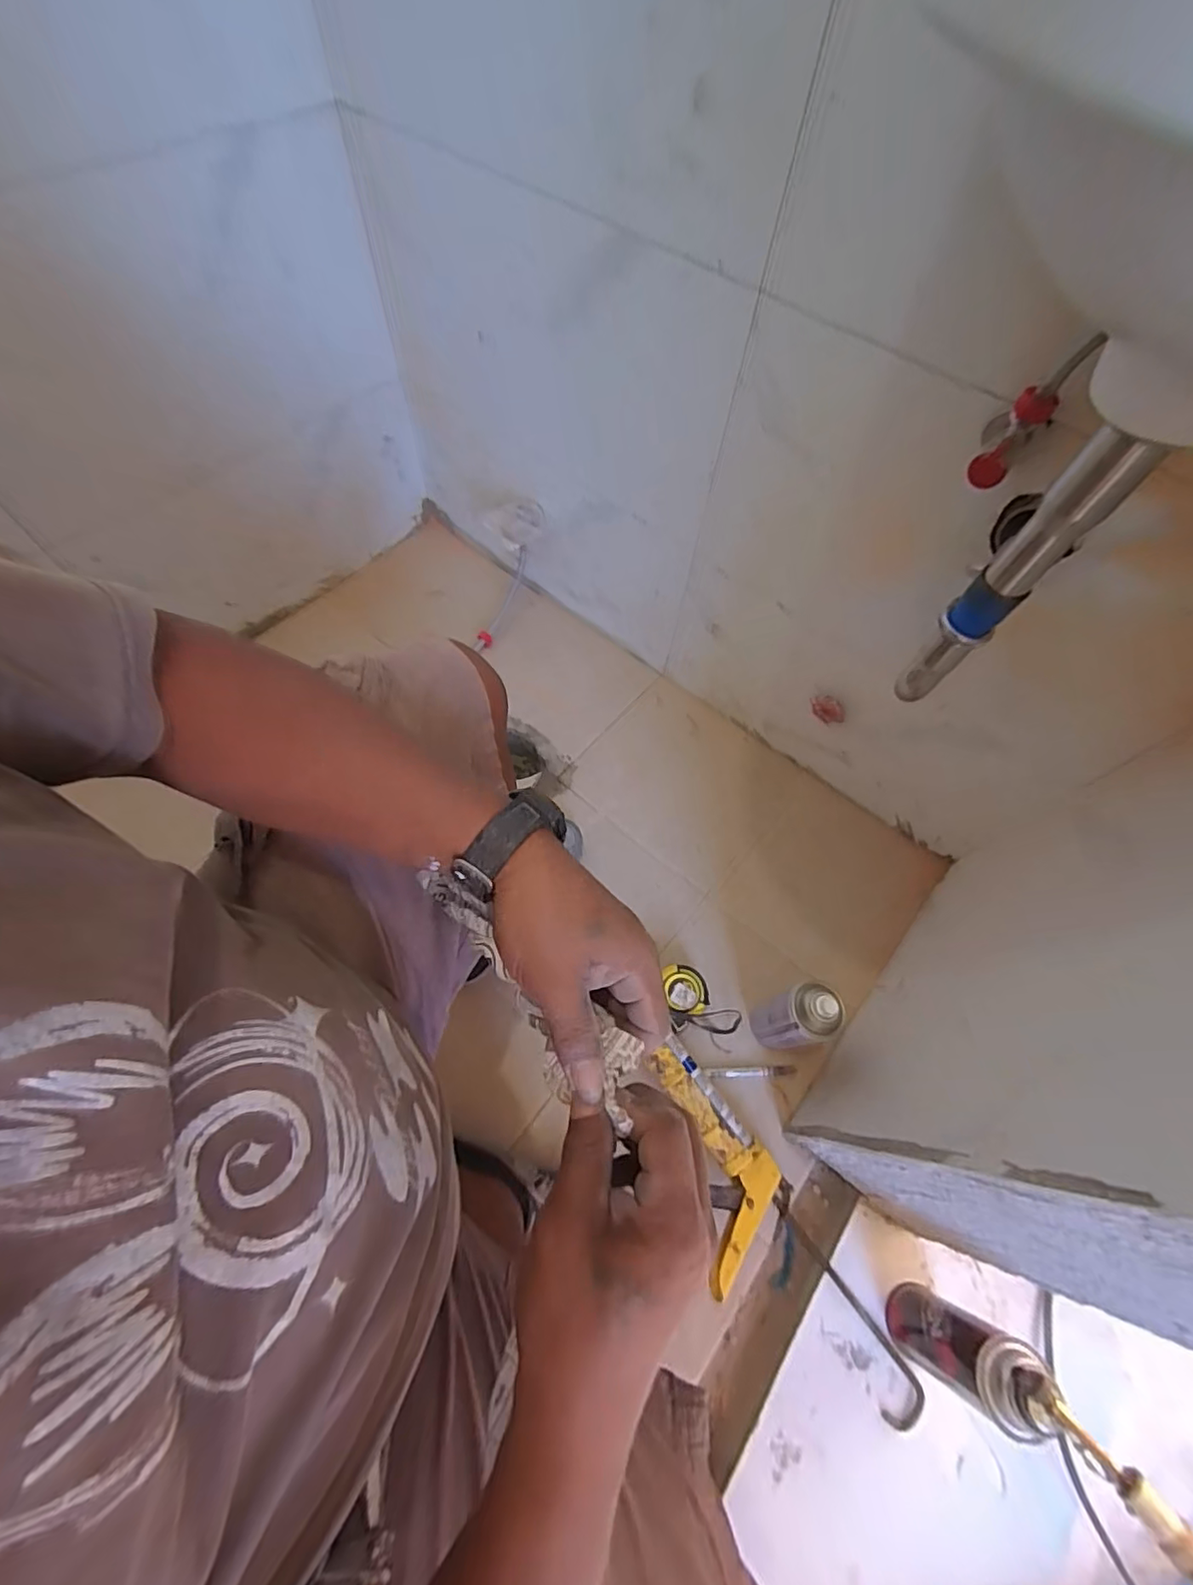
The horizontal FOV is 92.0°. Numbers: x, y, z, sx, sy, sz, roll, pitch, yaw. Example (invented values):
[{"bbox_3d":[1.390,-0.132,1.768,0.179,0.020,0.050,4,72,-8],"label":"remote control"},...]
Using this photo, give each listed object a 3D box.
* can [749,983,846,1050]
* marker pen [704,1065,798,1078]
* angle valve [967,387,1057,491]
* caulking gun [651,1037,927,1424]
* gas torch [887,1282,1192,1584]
[{"bbox_3d":[0.241,0.273,0.699,0.061,0.178,0.066,-9,63,-8],"label":"can"},{"bbox_3d":[0.203,0.362,0.746,0.119,0.017,0.012,0,62,-4],"label":"marker pen"},{"bbox_3d":[0.333,-0.290,0.461,0.035,0.055,0.071,31,65,12],"label":"angle valve"},{"bbox_3d":[0.178,0.492,0.635,0.136,0.056,0.410,-28,67,-17],"label":"caulking gun"},{"bbox_3d":[0.379,0.538,0.499,0.143,0.252,0.063,39,67,16],"label":"gas torch"}]

